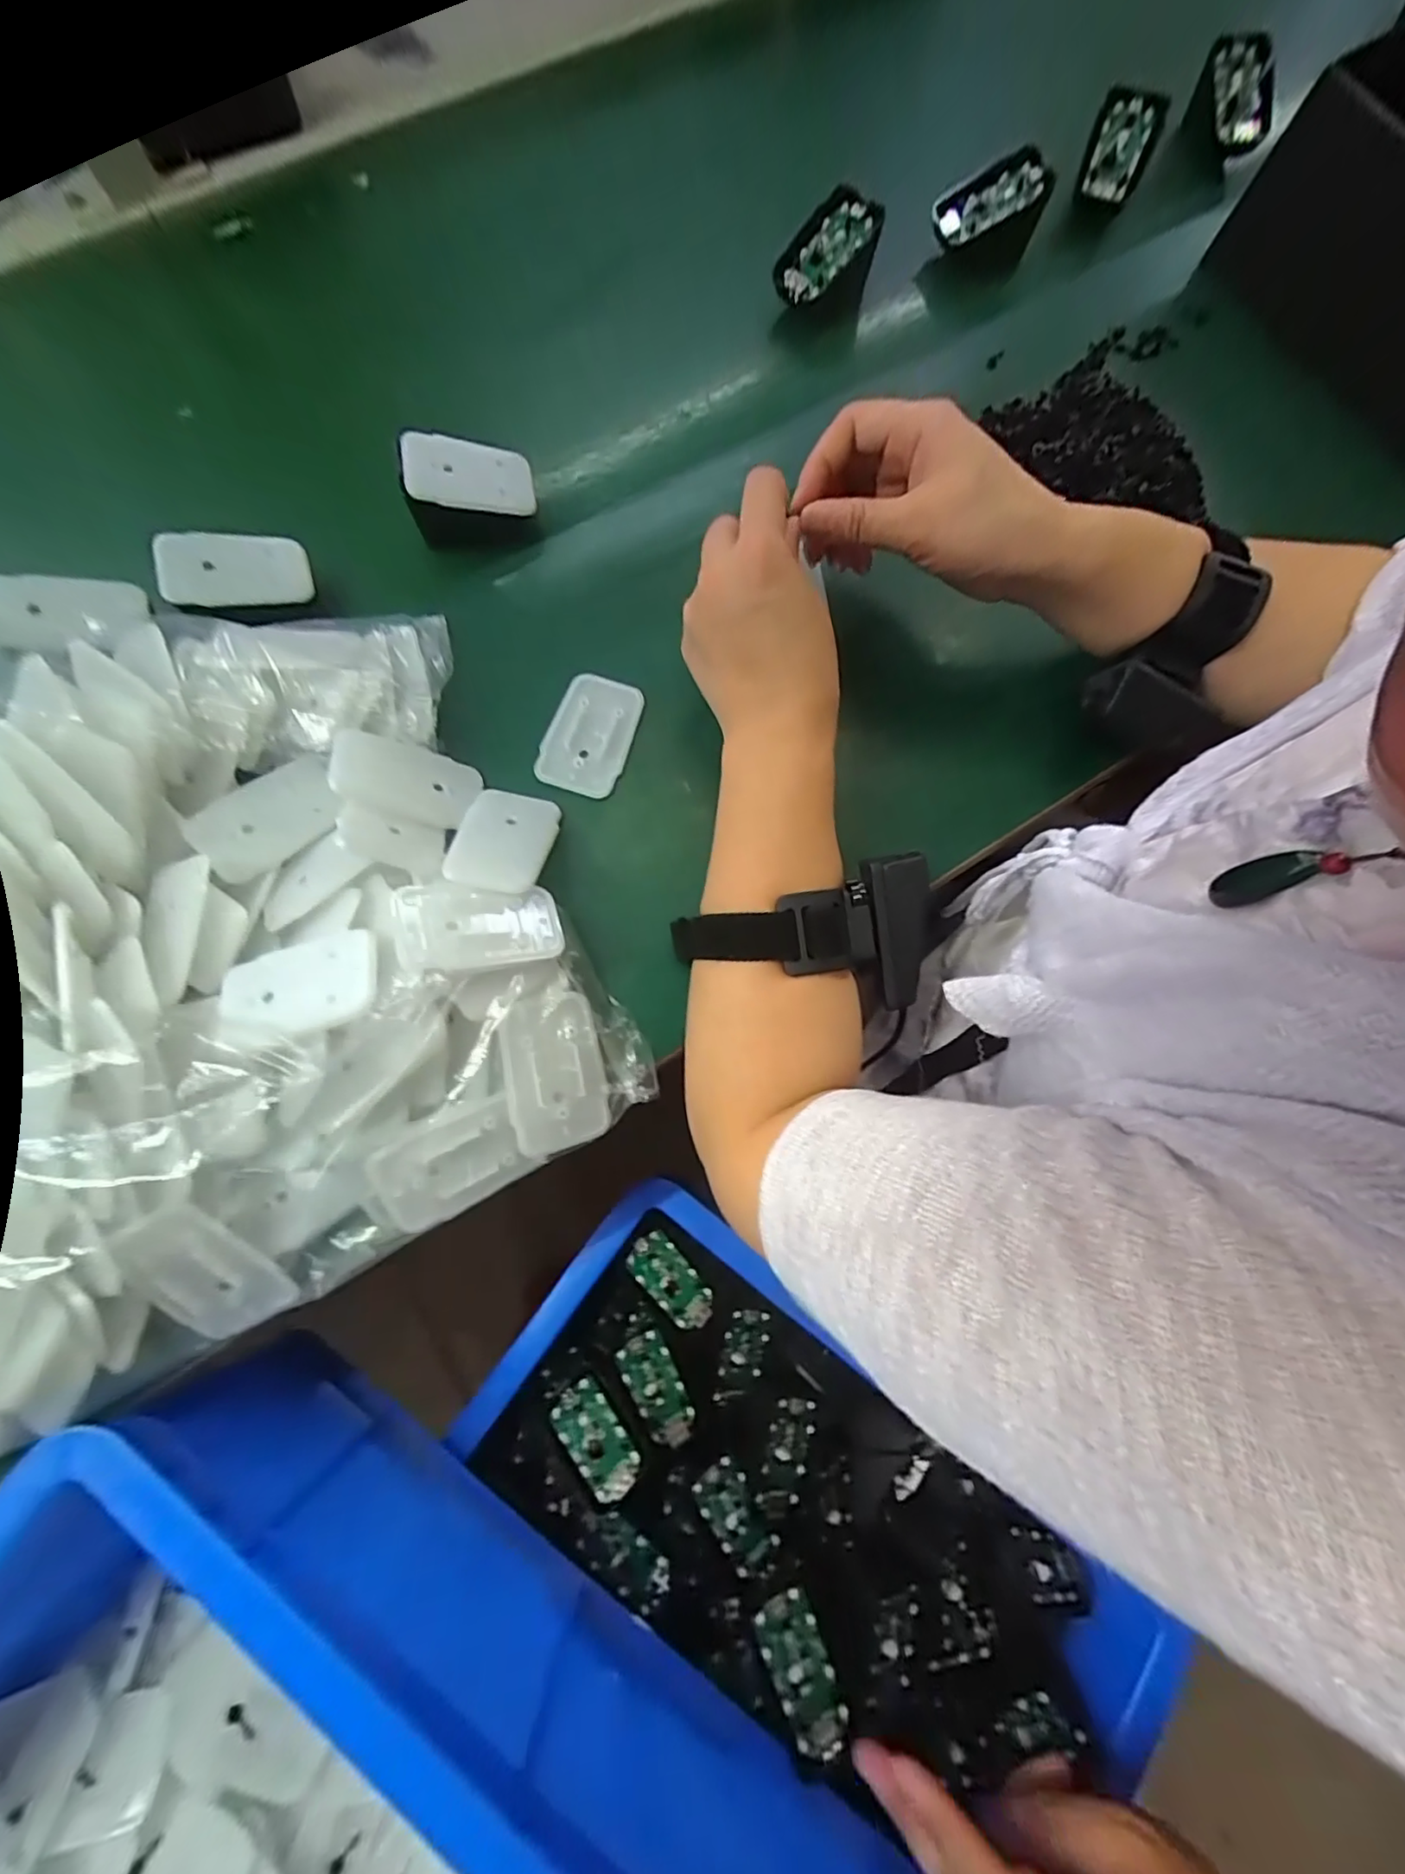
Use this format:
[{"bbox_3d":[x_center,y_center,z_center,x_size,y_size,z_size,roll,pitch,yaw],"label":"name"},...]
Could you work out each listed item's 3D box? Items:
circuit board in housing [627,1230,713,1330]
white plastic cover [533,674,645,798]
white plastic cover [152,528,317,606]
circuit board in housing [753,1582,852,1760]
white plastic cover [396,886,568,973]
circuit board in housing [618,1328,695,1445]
[{"bbox_3d":[-0.022,0.235,0.414,0.033,0.004,0.065,-38,68,-25],"label":"circuit board in housing"},{"bbox_3d":[-0.061,-0.111,0.332,0.044,0.008,0.067,16,76,4],"label":"white plastic cover"},{"bbox_3d":[-0.253,-0.200,0.327,0.070,0.007,0.040,-14,92,-23],"label":"white plastic cover"},{"bbox_3d":[0.054,0.399,0.329,0.032,0.006,0.062,-16,62,-21],"label":"circuit board in housing"},{"bbox_3d":[-0.099,-0.005,0.271,0.069,0.006,0.043,-4,57,-24],"label":"white plastic cover"},{"bbox_3d":[-0.030,0.295,0.395,0.032,0.009,0.064,-31,78,-8],"label":"circuit board in housing"}]

